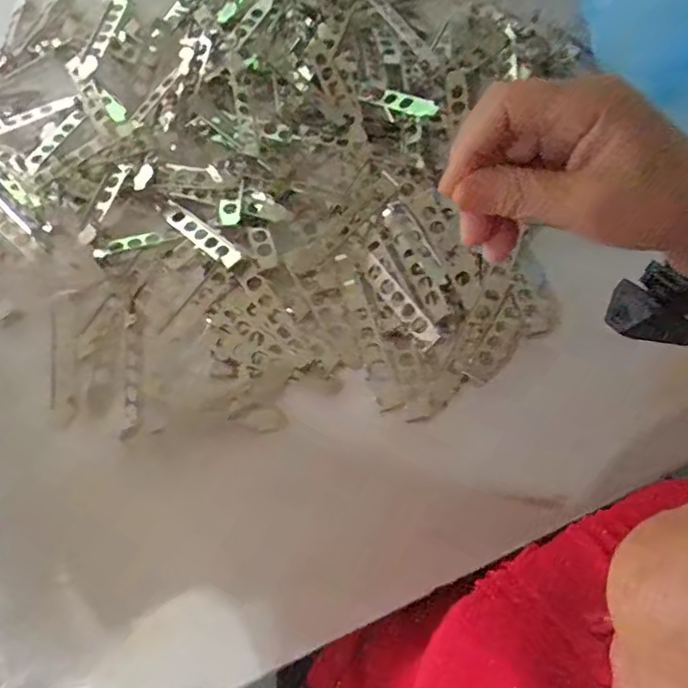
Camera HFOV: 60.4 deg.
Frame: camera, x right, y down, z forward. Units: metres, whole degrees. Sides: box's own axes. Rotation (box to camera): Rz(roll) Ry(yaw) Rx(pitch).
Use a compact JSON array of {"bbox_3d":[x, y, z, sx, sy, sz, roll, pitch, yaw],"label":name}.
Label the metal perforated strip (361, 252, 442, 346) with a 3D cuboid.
[{"bbox_3d":[0.044,-0.037,0.482,0.016,0.004,0.096,-42,62,11],"label":"metal perforated strip"}]

